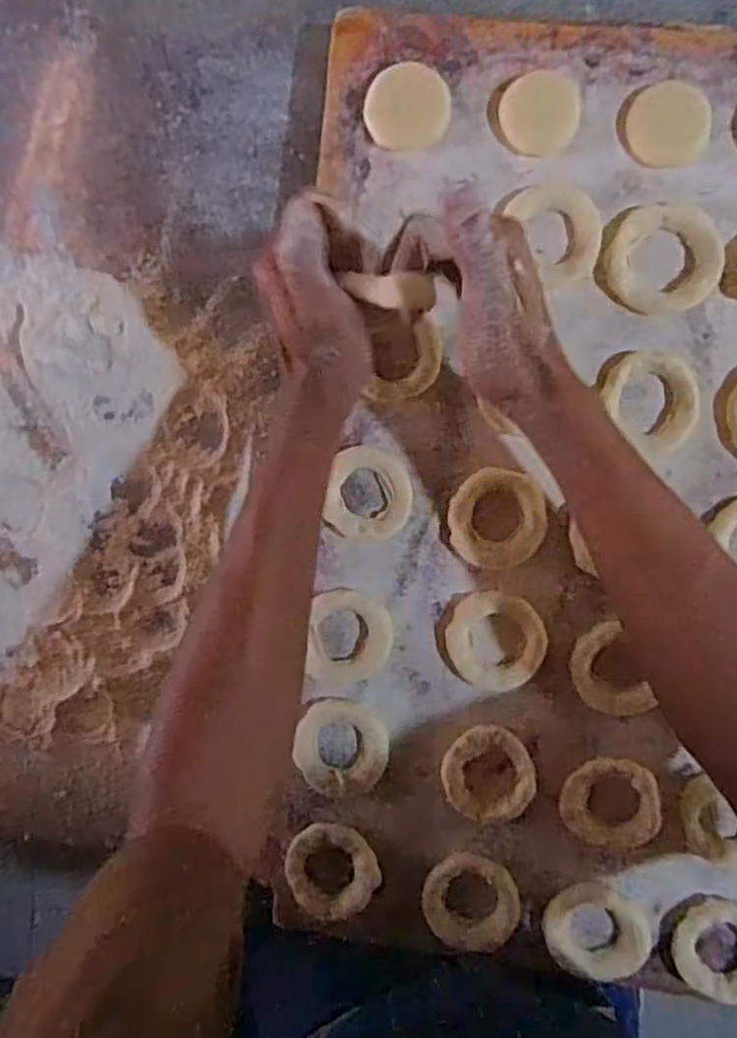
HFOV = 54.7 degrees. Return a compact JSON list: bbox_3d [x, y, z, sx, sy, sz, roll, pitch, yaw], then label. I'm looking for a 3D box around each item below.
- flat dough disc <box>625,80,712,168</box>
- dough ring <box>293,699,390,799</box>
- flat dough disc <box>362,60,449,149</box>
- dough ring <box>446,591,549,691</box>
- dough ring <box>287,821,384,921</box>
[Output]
[{"bbox_3d":[0.183,-0.240,0.435,0.048,0.007,0.048,0,94,4],"label":"flat dough disc"},{"bbox_3d":[-0.018,0.156,0.485,0.062,0.009,0.063,0,94,4],"label":"dough ring"},{"bbox_3d":[0.025,-0.258,0.443,0.051,0.014,0.048,0,94,4],"label":"flat dough disc"},{"bbox_3d":[0.084,0.081,0.469,0.063,0.007,0.064,0,94,4],"label":"dough ring"},{"bbox_3d":[-0.025,0.243,0.489,0.061,0.009,0.066,0,94,4],"label":"dough ring"}]

